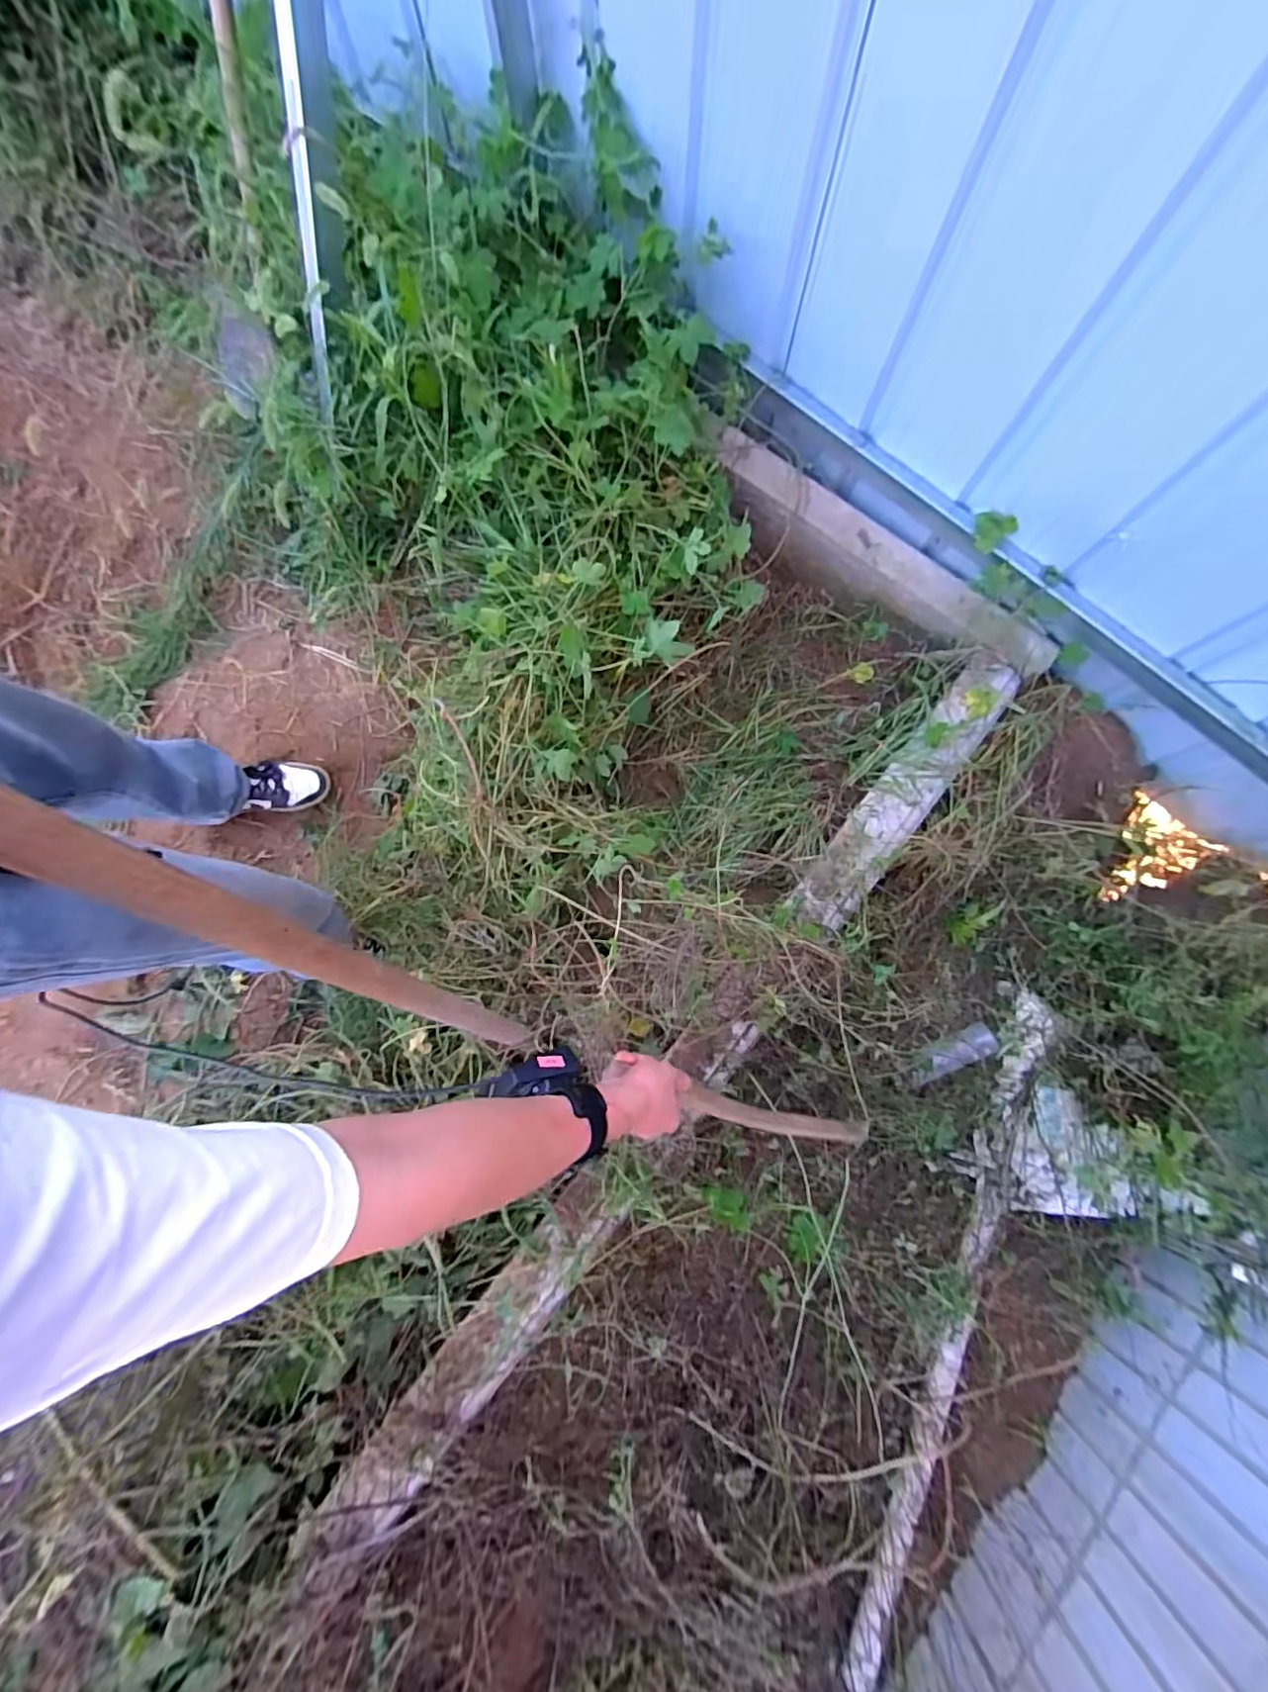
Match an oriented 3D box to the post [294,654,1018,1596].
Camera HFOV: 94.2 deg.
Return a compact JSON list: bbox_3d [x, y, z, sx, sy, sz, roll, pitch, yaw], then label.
[{"bbox_3d":[0.126,0.329,0.957,0.106,0.076,1.766,40,82,7],"label":"post"}]

